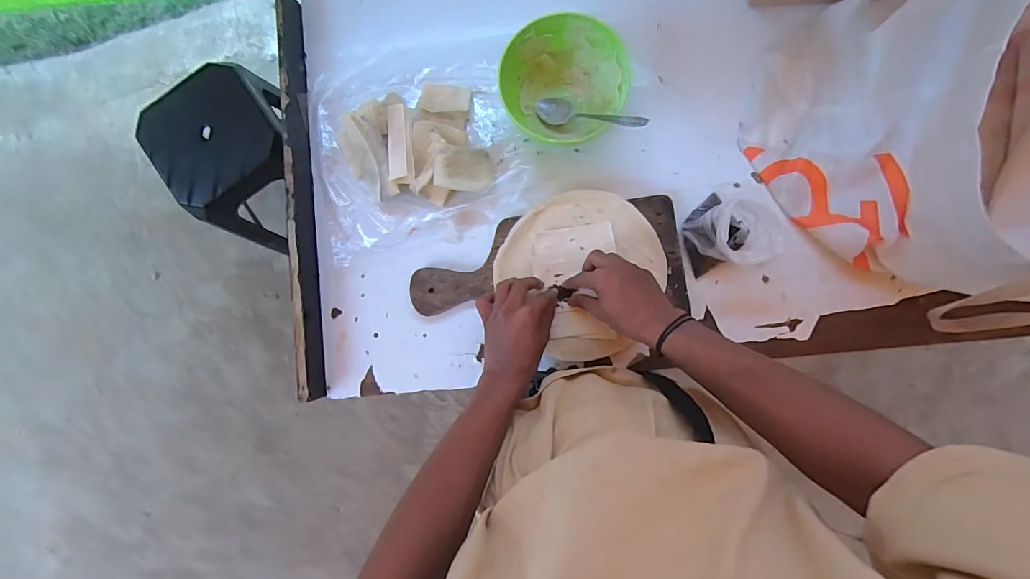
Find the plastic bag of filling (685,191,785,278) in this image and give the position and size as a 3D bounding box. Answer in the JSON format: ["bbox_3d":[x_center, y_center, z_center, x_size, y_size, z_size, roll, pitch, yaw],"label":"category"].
[{"bbox_3d":[0.255,-0.072,0.531,0.085,0.074,0.097,-18,86,4],"label":"plastic bag of filling"}]

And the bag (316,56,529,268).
[{"bbox_3d":[-0.137,-0.190,0.571,0.264,0.039,0.252,-10,88,3],"label":"bag"}]

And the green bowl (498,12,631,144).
[{"bbox_3d":[0.059,-0.259,0.554,0.150,0.072,0.130,-12,87,5],"label":"green bowl"}]

